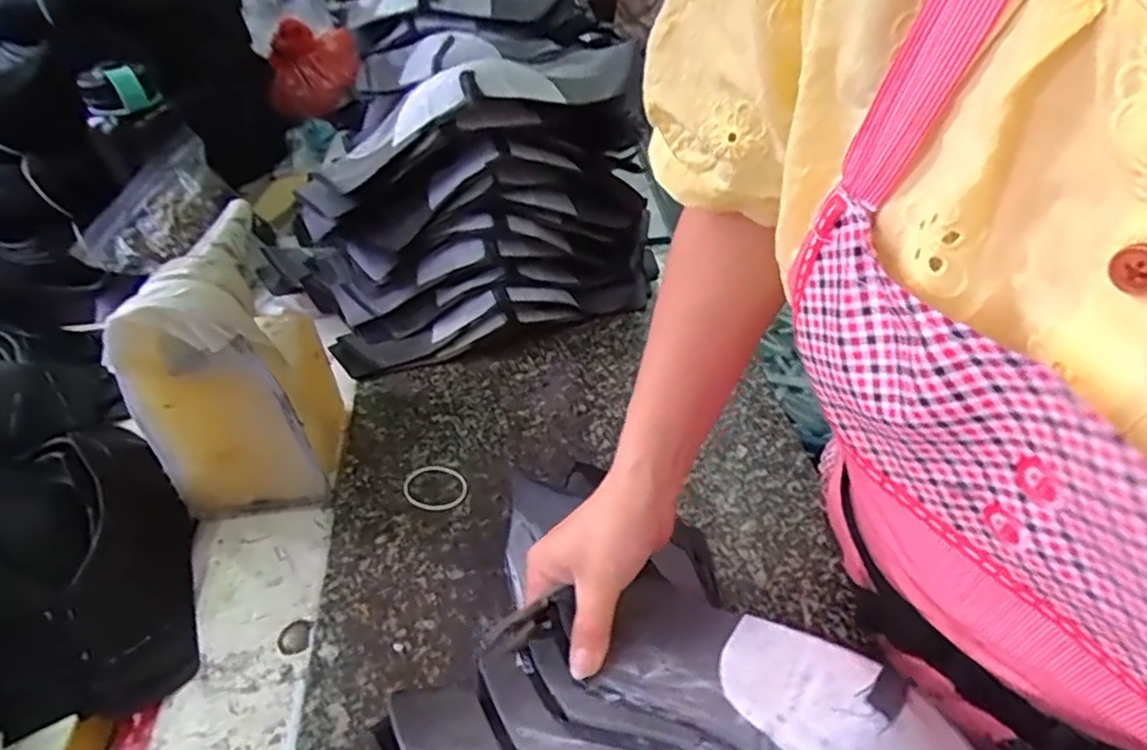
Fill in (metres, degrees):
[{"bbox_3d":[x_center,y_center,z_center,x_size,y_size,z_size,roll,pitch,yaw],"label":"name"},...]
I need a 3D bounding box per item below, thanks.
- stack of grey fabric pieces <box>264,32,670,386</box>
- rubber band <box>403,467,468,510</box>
[{"bbox_3d":[-0.125,-0.174,0.655,0.362,0.245,0.210,-19,46,-17],"label":"stack of grey fabric pieces"},{"bbox_3d":[-0.112,0.091,0.537,0.054,0.004,0.043,15,46,18],"label":"rubber band"}]

